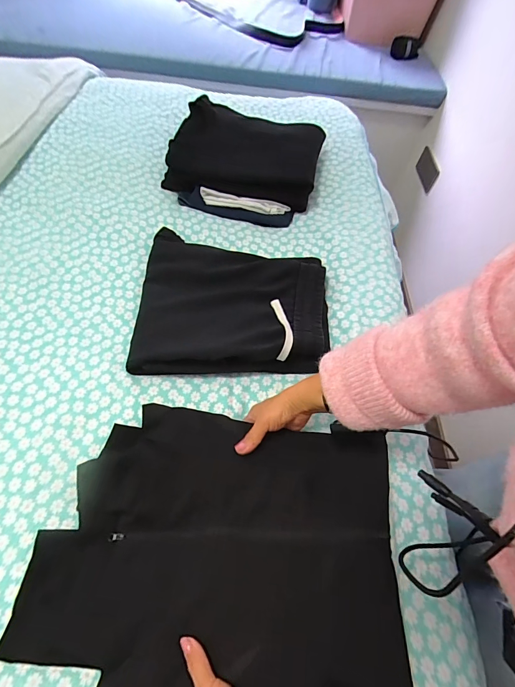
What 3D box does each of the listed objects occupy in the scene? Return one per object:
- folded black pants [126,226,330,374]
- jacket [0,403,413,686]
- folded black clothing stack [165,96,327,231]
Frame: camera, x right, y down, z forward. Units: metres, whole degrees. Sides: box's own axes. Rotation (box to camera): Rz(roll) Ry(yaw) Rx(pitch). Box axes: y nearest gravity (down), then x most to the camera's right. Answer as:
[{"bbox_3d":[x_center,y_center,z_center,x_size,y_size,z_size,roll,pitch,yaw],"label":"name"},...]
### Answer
[{"bbox_3d":[-0.040,-0.084,0.622,0.325,0.054,0.285,3,59,-5],"label":"folded black pants"},{"bbox_3d":[-0.048,0.234,0.424,0.413,0.034,0.298,4,60,-1],"label":"jacket"},{"bbox_3d":[-0.025,-0.424,0.799,0.318,0.096,0.271,13,59,1],"label":"folded black clothing stack"}]

